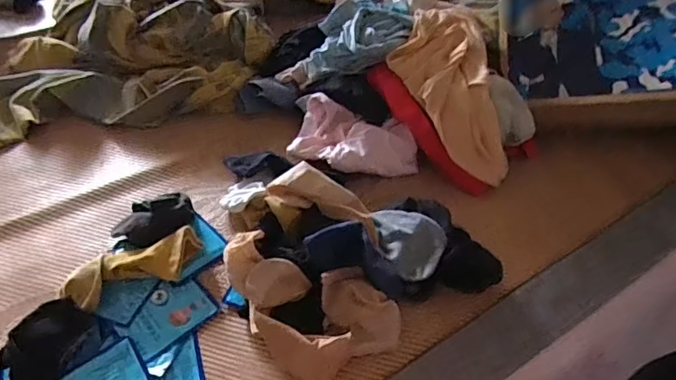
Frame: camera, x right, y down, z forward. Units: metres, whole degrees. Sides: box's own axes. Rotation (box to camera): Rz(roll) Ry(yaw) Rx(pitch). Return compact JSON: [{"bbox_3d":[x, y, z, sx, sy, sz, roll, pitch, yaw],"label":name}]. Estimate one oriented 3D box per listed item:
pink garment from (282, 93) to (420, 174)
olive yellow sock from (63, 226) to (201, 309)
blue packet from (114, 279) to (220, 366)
[{"bbox_3d":[0.023,-0.078,0.746,0.186,0.047,0.125,8,48,8],"label":"pink garment"},{"bbox_3d":[-0.242,0.096,0.613,0.158,0.033,0.055,-17,50,-15],"label":"olive yellow sock"},{"bbox_3d":[-0.197,0.144,0.593,0.075,0.004,0.096,34,52,28],"label":"blue packet"}]

